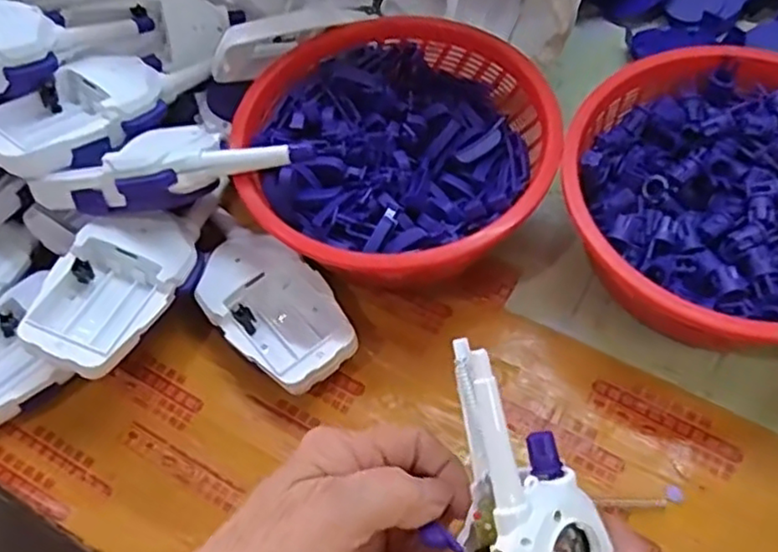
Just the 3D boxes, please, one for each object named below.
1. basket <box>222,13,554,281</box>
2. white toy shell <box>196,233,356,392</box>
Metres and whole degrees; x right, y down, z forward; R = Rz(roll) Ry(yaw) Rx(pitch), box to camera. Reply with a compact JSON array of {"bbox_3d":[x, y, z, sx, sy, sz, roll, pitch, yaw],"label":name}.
[{"bbox_3d":[0.004,-0.067,0.407,0.172,0.071,0.171,-2,61,3],"label":"basket"},{"bbox_3d":[-0.066,0.023,0.392,0.104,0.034,0.060,38,69,22],"label":"white toy shell"}]

